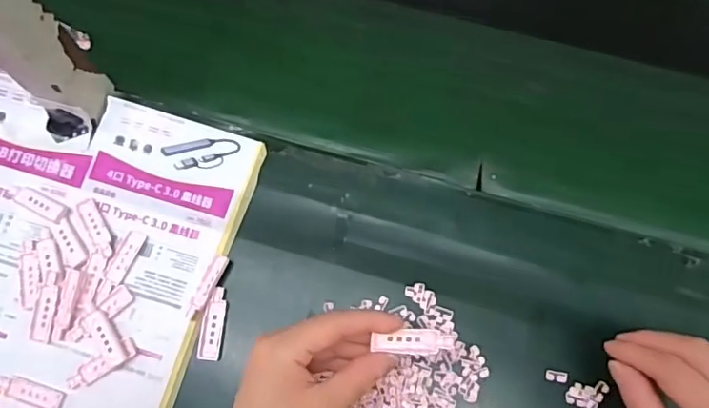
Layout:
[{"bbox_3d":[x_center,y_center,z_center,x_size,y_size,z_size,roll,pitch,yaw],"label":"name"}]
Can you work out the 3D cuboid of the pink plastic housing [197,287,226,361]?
[{"bbox_3d":[-0.109,0.092,0.420,0.016,0.004,0.054,5,74,3],"label":"pink plastic housing"}]

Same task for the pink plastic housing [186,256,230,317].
[{"bbox_3d":[-0.113,0.064,0.422,0.012,0.005,0.051,27,76,9],"label":"pink plastic housing"}]

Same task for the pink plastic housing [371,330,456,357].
[{"bbox_3d":[0.038,0.090,0.354,0.053,0.004,0.016,0,73,-7],"label":"pink plastic housing"}]

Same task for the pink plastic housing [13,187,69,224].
[{"bbox_3d":[-0.255,0.000,0.442,0.050,0.006,0.015,25,76,8],"label":"pink plastic housing"}]

